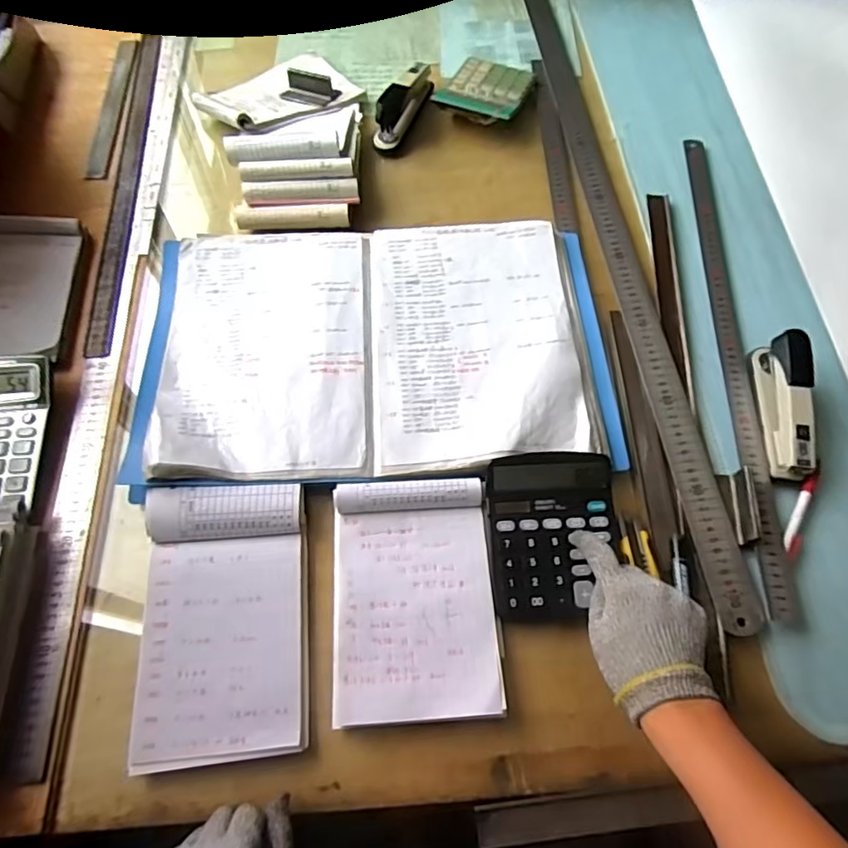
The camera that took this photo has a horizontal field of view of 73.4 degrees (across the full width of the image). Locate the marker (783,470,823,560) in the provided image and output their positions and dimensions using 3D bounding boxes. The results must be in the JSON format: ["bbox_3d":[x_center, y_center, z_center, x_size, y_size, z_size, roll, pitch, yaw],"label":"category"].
[{"bbox_3d":[0.355,0.085,0.536,0.015,0.015,0.092,28,69,13],"label":"marker"}]

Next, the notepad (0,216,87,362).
[{"bbox_3d":[-0.467,-0.154,0.632,0.138,0.012,0.202,1,62,-14],"label":"notepad"}]

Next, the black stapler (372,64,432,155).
[{"bbox_3d":[-0.023,-0.427,0.756,0.031,0.063,0.143,24,68,11],"label":"black stapler"}]

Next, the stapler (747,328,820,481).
[{"bbox_3d":[0.359,-0.020,0.561,0.032,0.055,0.143,5,66,3],"label":"stapler"}]

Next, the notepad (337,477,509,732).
[{"bbox_3d":[-0.009,0.149,0.499,0.138,0.025,0.198,-4,66,-1],"label":"notepad"}]

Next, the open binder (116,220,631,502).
[{"bbox_3d":[-0.052,-0.083,0.608,0.483,0.052,0.304,-3,66,-1],"label":"open binder"}]

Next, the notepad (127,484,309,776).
[{"bbox_3d":[-0.172,0.165,0.492,0.138,0.031,0.221,-5,66,-1],"label":"notepad"}]

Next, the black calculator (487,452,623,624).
[{"bbox_3d":[0.119,0.098,0.515,0.114,0.026,0.145,-3,66,-1],"label":"black calculator"}]

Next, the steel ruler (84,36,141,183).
[{"bbox_3d":[-0.445,-0.460,0.815,0.032,0.005,0.295,-5,65,1],"label":"steel ruler"}]

